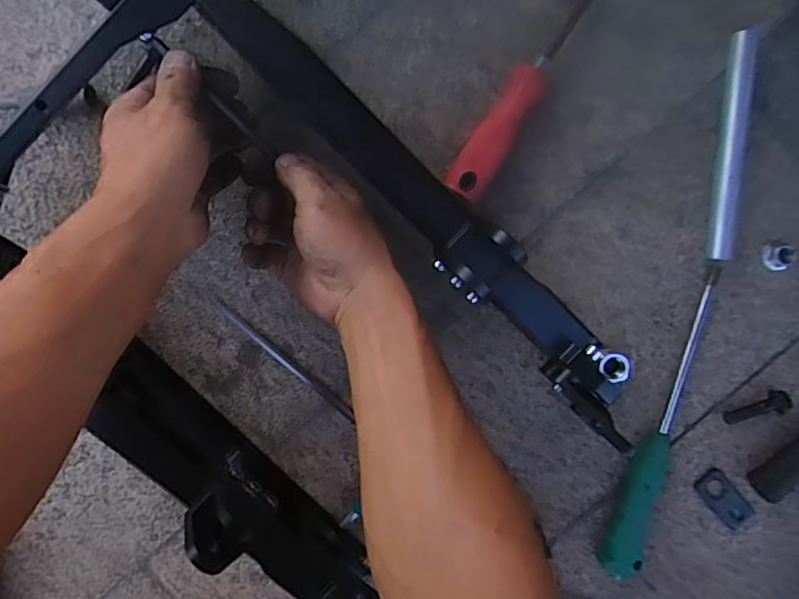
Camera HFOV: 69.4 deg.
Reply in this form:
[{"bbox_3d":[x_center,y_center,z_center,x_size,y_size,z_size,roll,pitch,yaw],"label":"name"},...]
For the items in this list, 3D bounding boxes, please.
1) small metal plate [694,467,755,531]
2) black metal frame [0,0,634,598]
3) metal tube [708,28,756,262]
[{"bbox_3d":[0.263,0.161,0.467,0.025,0.004,0.056,-40,96,15],"label":"small metal plate"},{"bbox_3d":[-0.090,-0.021,0.385,0.274,0.118,0.437,-45,94,2],"label":"black metal frame"},{"bbox_3d":[0.249,-0.113,0.435,0.019,0.018,0.164,1,95,-2],"label":"metal tube"}]

